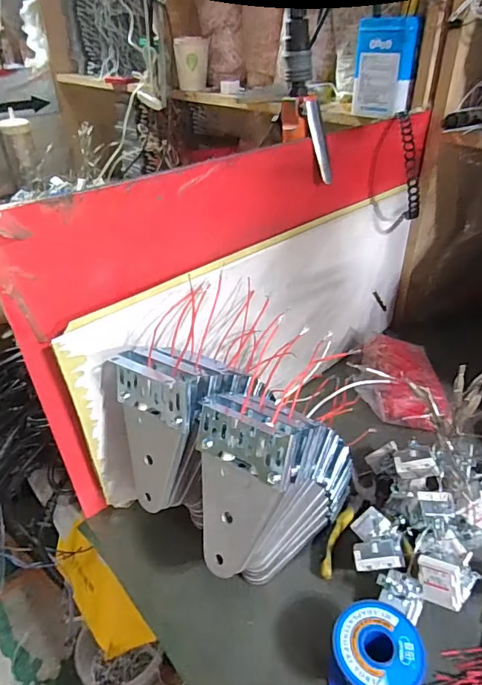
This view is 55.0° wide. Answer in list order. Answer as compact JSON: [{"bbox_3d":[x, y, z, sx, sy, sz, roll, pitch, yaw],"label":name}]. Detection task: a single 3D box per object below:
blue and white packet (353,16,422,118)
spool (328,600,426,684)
[{"bbox_3d":[0.185,-0.355,0.602,0.012,0.109,0.086,-29,40,-35],"label":"blue and white packet"},{"bbox_3d":[0.101,0.245,0.350,0.061,0.066,0.060,-1,35,1],"label":"spool"}]

